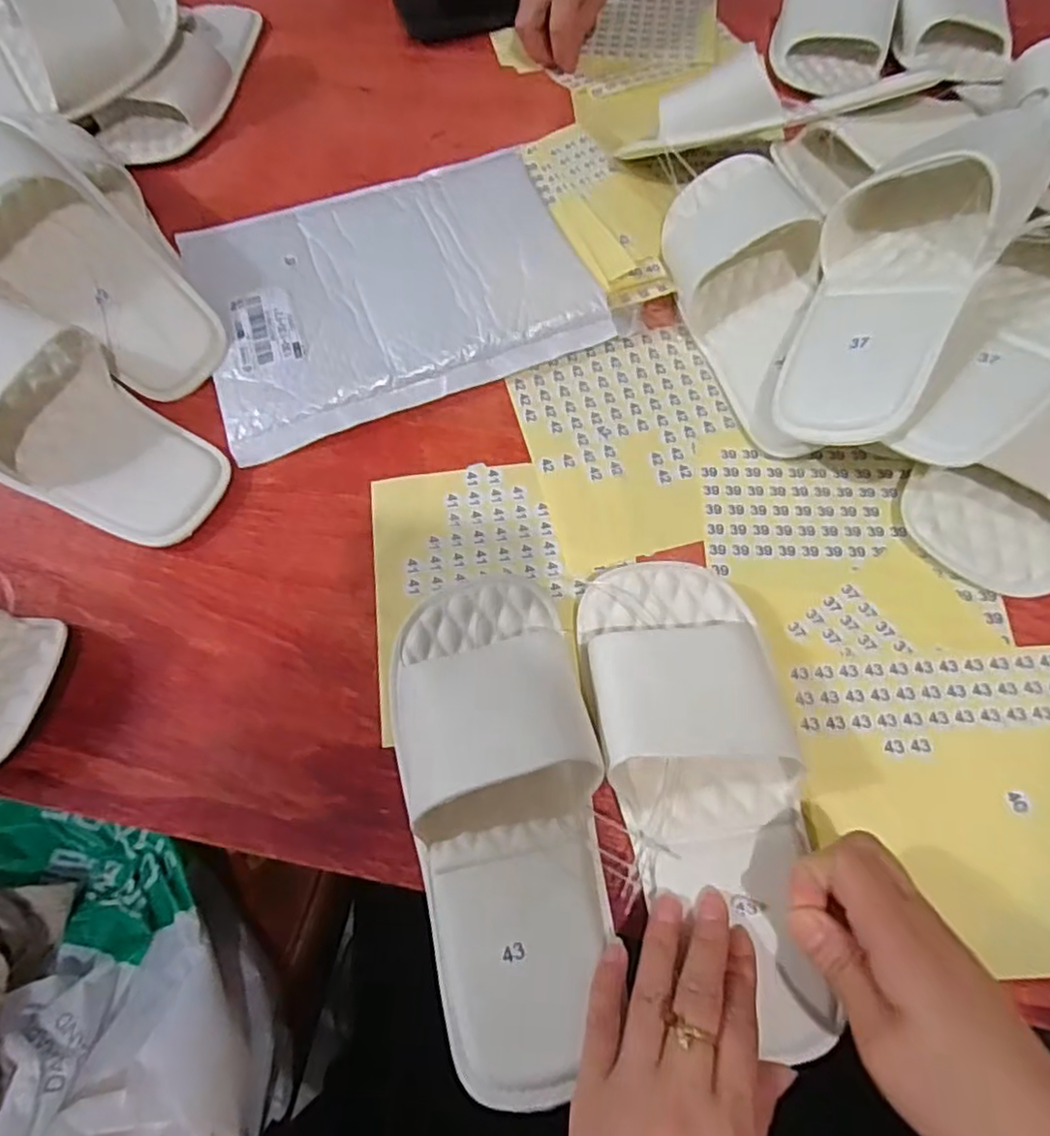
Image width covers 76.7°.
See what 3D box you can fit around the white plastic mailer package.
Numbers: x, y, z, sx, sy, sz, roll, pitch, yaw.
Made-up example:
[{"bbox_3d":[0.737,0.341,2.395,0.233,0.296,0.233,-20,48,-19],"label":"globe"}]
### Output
[{"bbox_3d":[-0.100,-0.208,0.488,0.267,0.025,0.211,-20,66,-10],"label":"white plastic mailer package"}]

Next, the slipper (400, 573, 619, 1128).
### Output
[{"bbox_3d":[-0.012,0.112,0.322,0.093,0.041,0.234,-6,67,-4],"label":"slipper"}]

